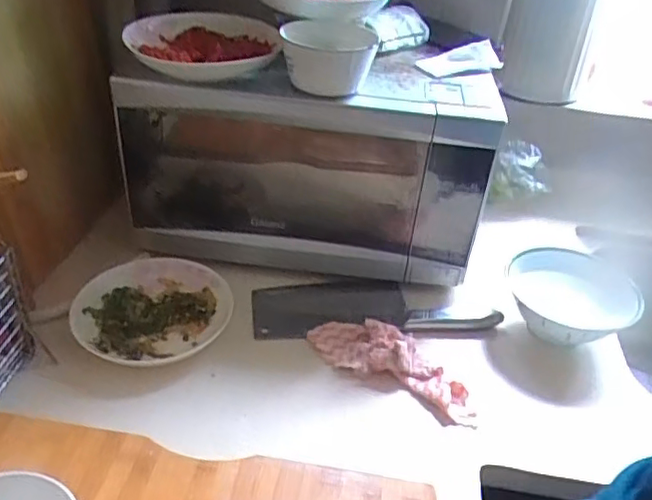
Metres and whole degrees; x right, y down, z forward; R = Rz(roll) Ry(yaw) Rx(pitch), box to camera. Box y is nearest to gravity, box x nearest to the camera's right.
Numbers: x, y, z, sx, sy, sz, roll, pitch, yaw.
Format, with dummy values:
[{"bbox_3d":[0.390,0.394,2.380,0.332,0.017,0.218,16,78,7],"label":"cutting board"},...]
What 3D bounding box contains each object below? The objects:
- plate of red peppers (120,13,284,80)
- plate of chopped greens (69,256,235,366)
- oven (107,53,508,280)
[{"bbox_3d":[-0.141,-0.243,0.692,0.158,0.035,0.176,0,35,-5],"label":"plate of red peppers"},{"bbox_3d":[-0.207,0.072,0.709,0.171,0.036,0.162,3,35,-2],"label":"plate of chopped greens"},{"bbox_3d":[-0.052,-0.143,0.811,0.483,0.249,0.276,2,35,-2],"label":"oven"}]

